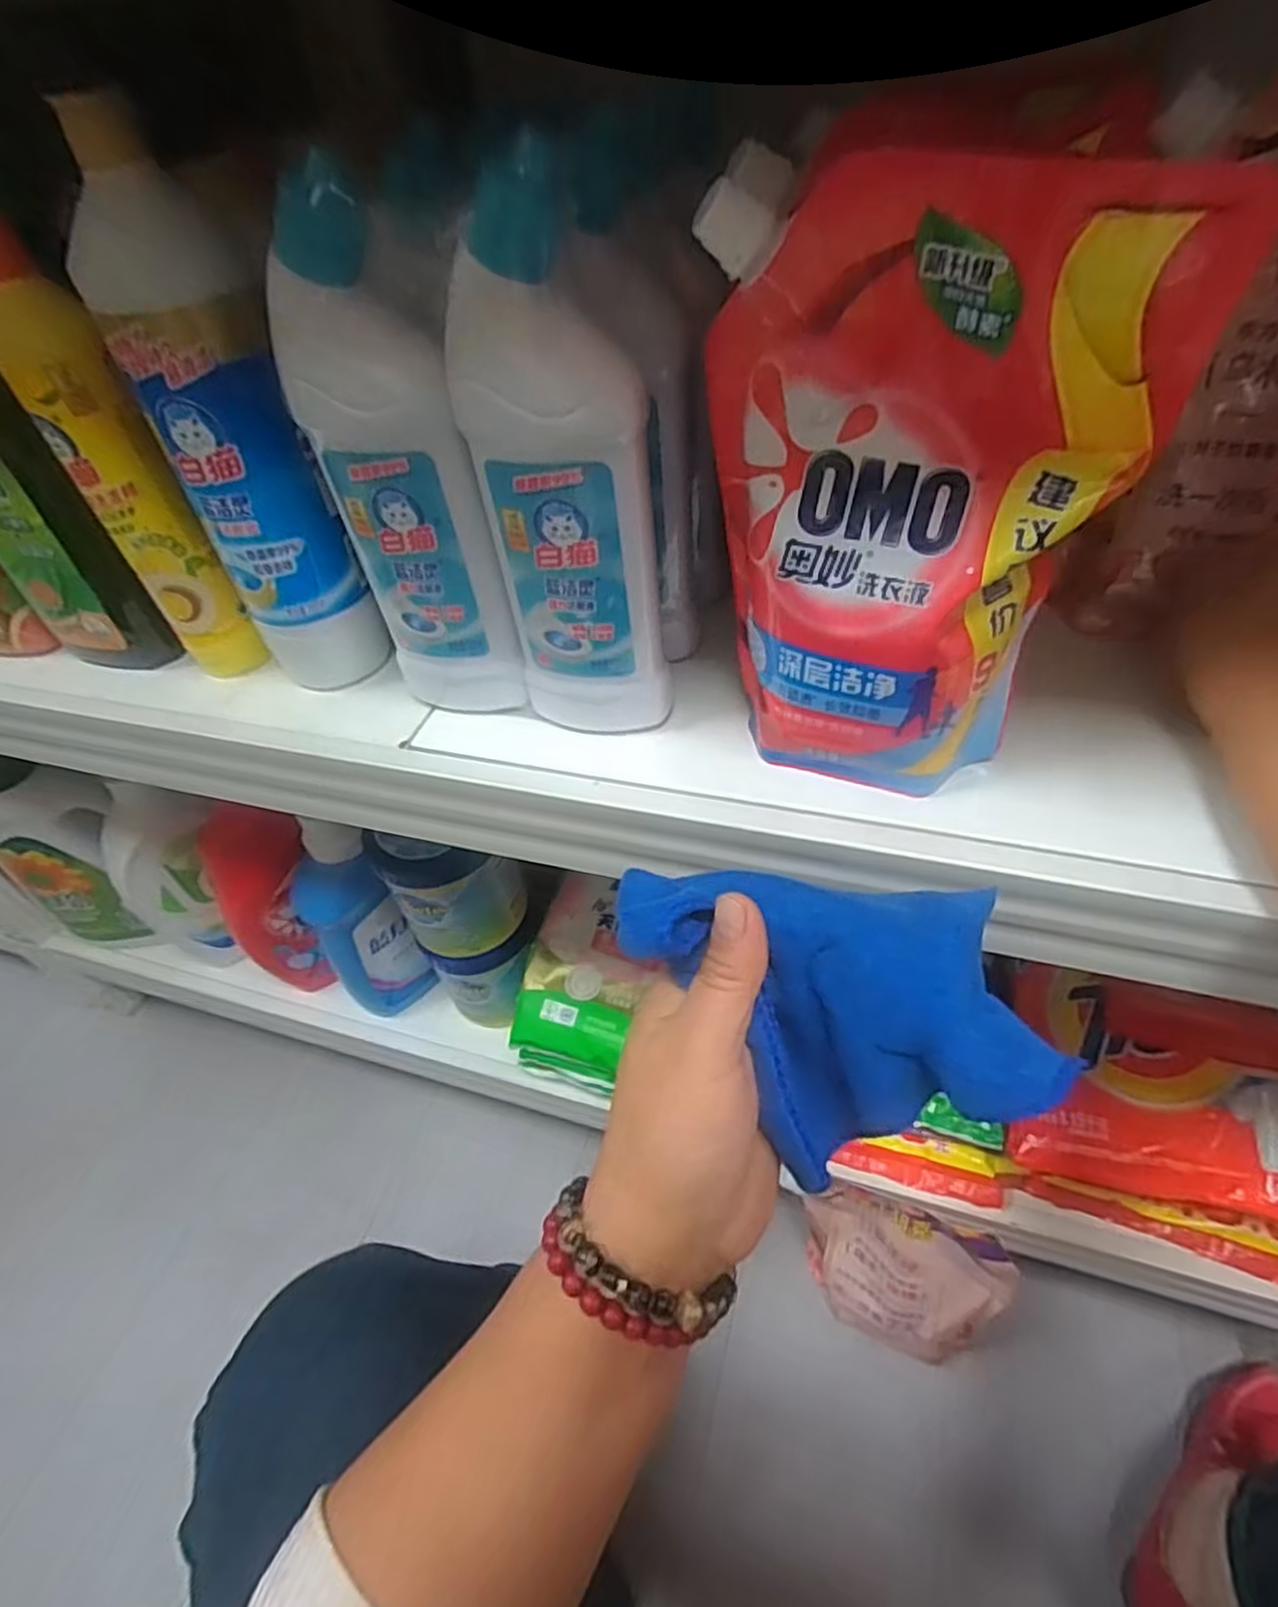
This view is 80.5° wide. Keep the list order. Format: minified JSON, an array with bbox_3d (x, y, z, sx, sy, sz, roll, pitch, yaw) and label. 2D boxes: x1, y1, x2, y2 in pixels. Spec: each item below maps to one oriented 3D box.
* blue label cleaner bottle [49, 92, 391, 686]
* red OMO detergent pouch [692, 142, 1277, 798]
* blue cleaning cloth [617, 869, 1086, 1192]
[{"bbox_3d":[-0.204,-0.180,0.391,0.064,0.259,0.052,-24,49,-15],"label":"blue label cleaner bottle"},{"bbox_3d":[0.105,-0.109,0.307,0.166,0.237,0.047,15,38,15],"label":"red OMO detergent pouch"},{"bbox_3d":[0.072,0.084,0.283,0.167,0.101,0.070,14,36,7],"label":"blue cleaning cloth"}]

